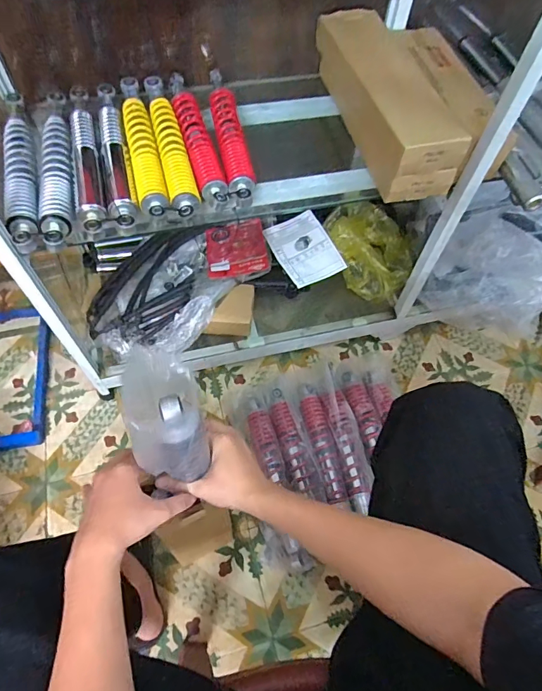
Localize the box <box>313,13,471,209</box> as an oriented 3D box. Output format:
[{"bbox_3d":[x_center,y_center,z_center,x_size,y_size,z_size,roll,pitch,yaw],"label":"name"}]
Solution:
[{"bbox_3d":[0.204,-0.431,0.753,0.140,0.101,0.380,-12,63,-10],"label":"box"}]

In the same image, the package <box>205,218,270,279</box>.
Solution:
[{"bbox_3d":[-0.083,-0.235,1.023,0.141,0.022,0.184,-13,55,2],"label":"package"}]

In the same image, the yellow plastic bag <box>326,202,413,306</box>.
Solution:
[{"bbox_3d":[0.252,-0.232,1.066,0.161,0.116,0.237,-15,62,-11],"label":"yellow plastic bag"}]

